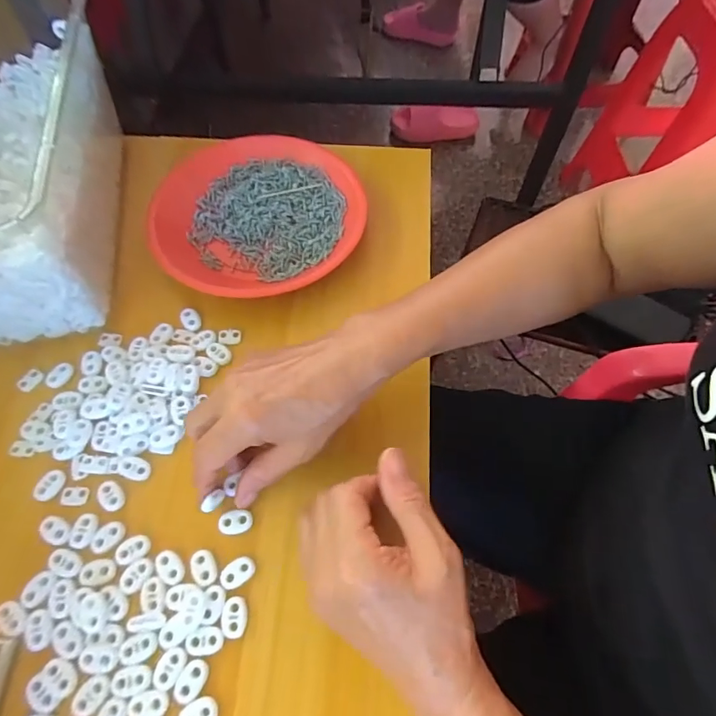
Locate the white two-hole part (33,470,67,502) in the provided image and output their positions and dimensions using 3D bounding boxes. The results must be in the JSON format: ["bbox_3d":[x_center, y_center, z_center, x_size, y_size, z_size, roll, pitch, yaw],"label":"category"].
[{"bbox_3d":[-0.219,0.091,0.330,0.015,0.004,0.022,32,66,16],"label":"white two-hole part"}]

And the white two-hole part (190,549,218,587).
[{"bbox_3d":[-0.101,0.136,0.303,0.015,0.004,0.023,-25,64,-13],"label":"white two-hole part"}]

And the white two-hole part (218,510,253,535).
[{"bbox_3d":[-0.084,0.112,0.317,0.023,0.004,0.015,-7,61,-4],"label":"white two-hole part"}]

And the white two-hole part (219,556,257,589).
[{"bbox_3d":[-0.078,0.139,0.301,0.023,0.004,0.015,-30,65,-15],"label":"white two-hole part"}]

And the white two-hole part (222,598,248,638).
[{"bbox_3d":[-0.077,0.162,0.290,0.015,0.004,0.022,-4,61,-2],"label":"white two-hole part"}]

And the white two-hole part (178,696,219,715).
[{"bbox_3d":[-0.092,0.206,0.267,0.023,0.004,0.015,-28,65,-14],"label":"white two-hole part"}]

